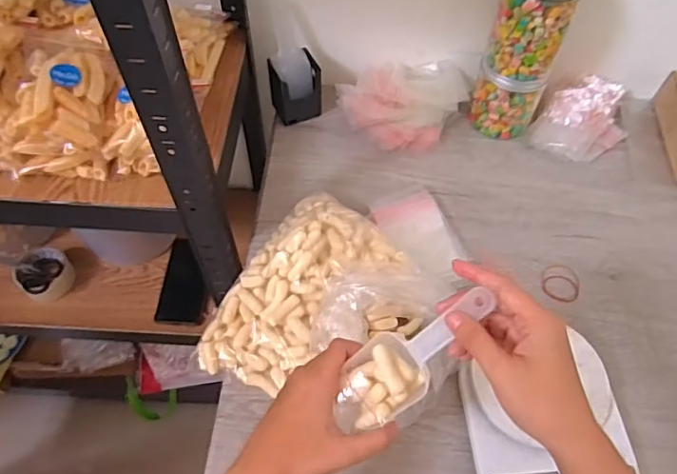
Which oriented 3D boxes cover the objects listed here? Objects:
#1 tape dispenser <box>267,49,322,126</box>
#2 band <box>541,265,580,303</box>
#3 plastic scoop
[{"bbox_3d":[-0.058,-0.212,0.752,0.066,0.083,0.064,-18,59,-12],"label":"tape dispenser"},{"bbox_3d":[0.265,0.054,0.639,0.045,0.008,0.047,11,58,6],"label":"band"},{"bbox_3d":[0.051,0.087,0.392,0.143,0.034,0.052,-46,61,19],"label":"plastic scoop"}]

